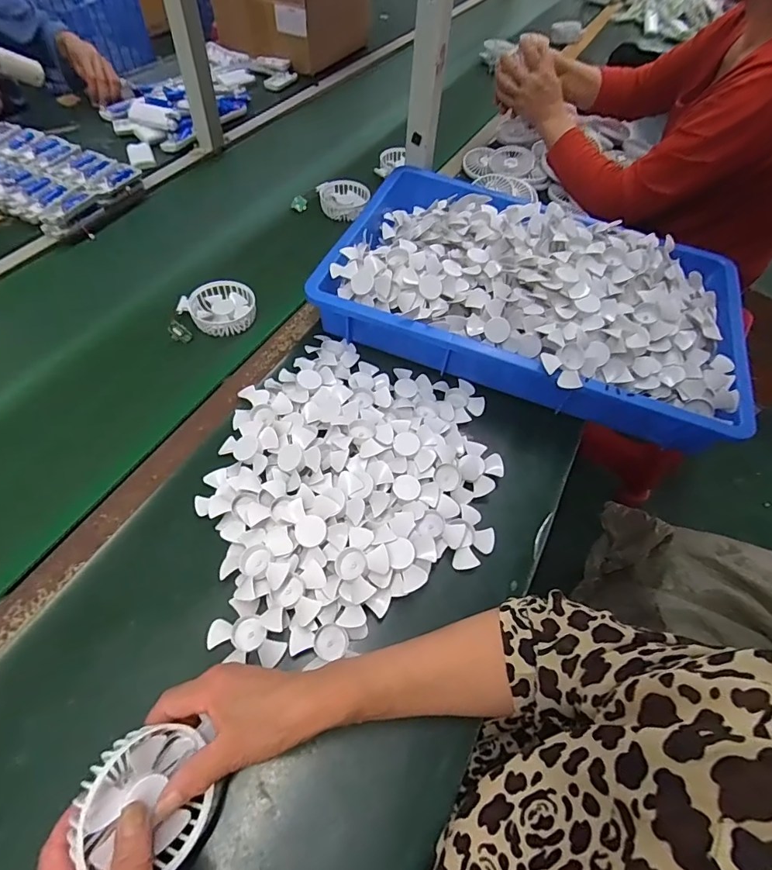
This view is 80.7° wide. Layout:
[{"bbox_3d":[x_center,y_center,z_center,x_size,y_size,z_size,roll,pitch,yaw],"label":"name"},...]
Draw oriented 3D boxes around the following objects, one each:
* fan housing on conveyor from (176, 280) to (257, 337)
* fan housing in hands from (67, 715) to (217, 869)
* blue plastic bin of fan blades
[{"bbox_3d":[-0.237,-0.180,0.656,0.088,0.038,0.089,39,62,20],"label":"fan housing on conveyor"},{"bbox_3d":[-0.165,0.251,0.312,0.033,0.088,0.084,-22,56,36],"label":"fan housing in hands"},{"bbox_3d":[0.214,-0.216,0.652,0.557,0.104,0.364,19,57,9],"label":"blue plastic bin of fan blades"}]

